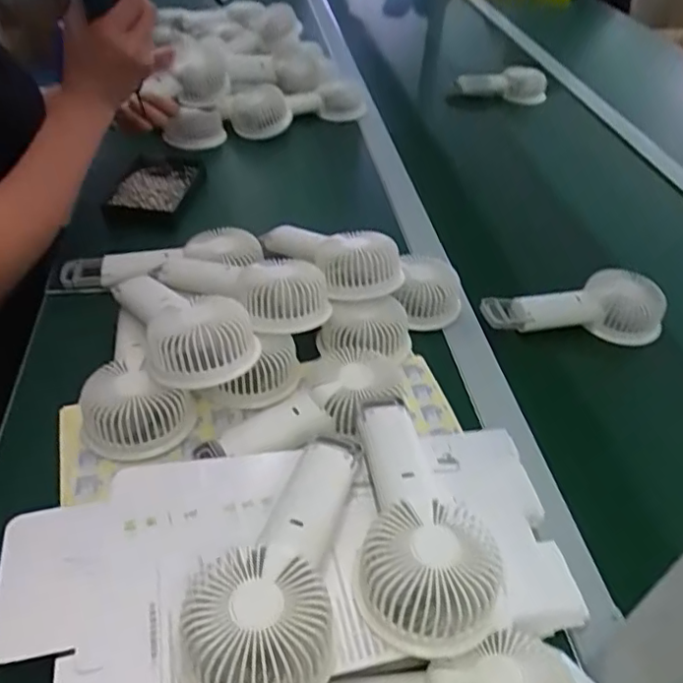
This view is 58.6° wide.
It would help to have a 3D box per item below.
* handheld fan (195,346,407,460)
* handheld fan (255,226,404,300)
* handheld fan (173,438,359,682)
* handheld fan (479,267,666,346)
[{"bbox_3d":[-0.022,0.050,0.493,0.187,0.041,0.079,-19,47,-23],"label":"handheld fan"},{"bbox_3d":[-0.011,-0.091,0.624,0.081,0.044,0.166,-25,36,-27],"label":"handheld fan"},{"bbox_3d":[-0.037,0.128,0.369,0.082,0.049,0.178,11,43,8],"label":"handheld fan"},{"bbox_3d":[0.240,-0.037,0.636,0.192,0.069,0.055,-1,43,-5],"label":"handheld fan"}]

